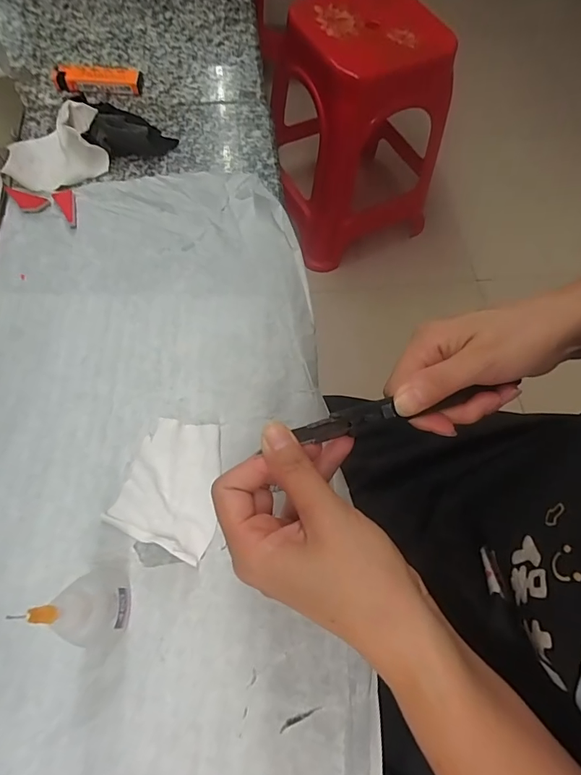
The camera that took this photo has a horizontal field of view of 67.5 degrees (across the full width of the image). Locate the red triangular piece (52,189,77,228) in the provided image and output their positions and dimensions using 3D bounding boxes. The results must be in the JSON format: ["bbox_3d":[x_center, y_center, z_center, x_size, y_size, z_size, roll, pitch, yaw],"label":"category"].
[{"bbox_3d":[-0.173,-0.143,0.342,0.015,0.008,0.038,-31,71,-15],"label":"red triangular piece"}]

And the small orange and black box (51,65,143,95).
[{"bbox_3d":[-0.182,-0.289,0.410,0.080,0.013,0.026,0,66,-3],"label":"small orange and black box"}]

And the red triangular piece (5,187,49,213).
[{"bbox_3d":[-0.209,-0.148,0.342,0.033,0.004,0.016,24,86,1],"label":"red triangular piece"}]

